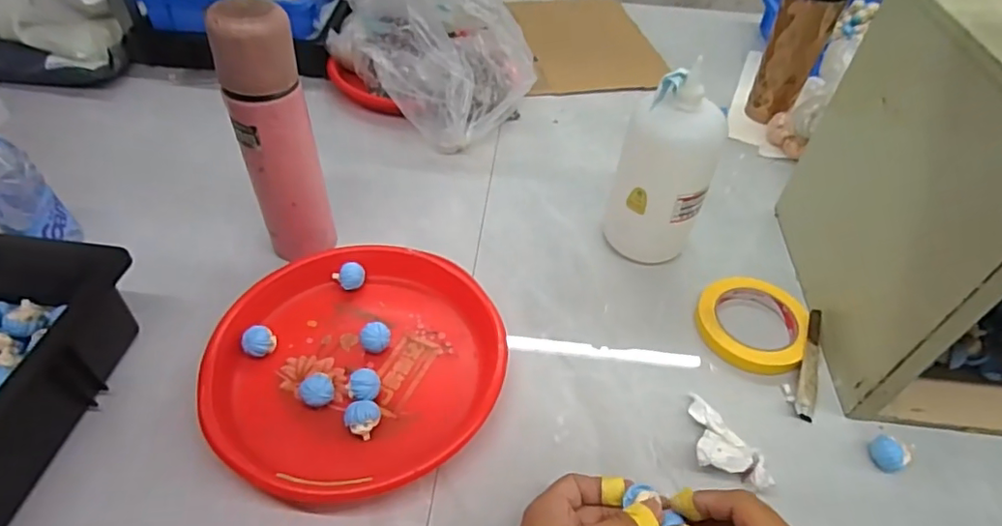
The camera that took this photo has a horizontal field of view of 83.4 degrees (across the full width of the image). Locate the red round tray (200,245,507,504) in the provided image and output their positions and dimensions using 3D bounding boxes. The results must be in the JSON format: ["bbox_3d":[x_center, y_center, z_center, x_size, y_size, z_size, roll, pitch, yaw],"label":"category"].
[{"bbox_3d":[-0.130,0.083,0.507,0.252,0.033,0.249,1,49,-1],"label":"red round tray"}]

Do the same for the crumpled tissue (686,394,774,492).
[{"bbox_3d":[0.180,0.152,0.469,0.045,0.022,0.089,-17,52,-17],"label":"crumpled tissue"}]

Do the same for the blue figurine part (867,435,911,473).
[{"bbox_3d":[0.324,0.161,0.471,0.027,0.014,0.026,1,49,-1],"label":"blue figurine part"}]

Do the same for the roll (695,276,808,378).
[{"bbox_3d":[0.249,0.061,0.554,0.102,0.023,0.097,1,49,-1],"label":"roll"}]

